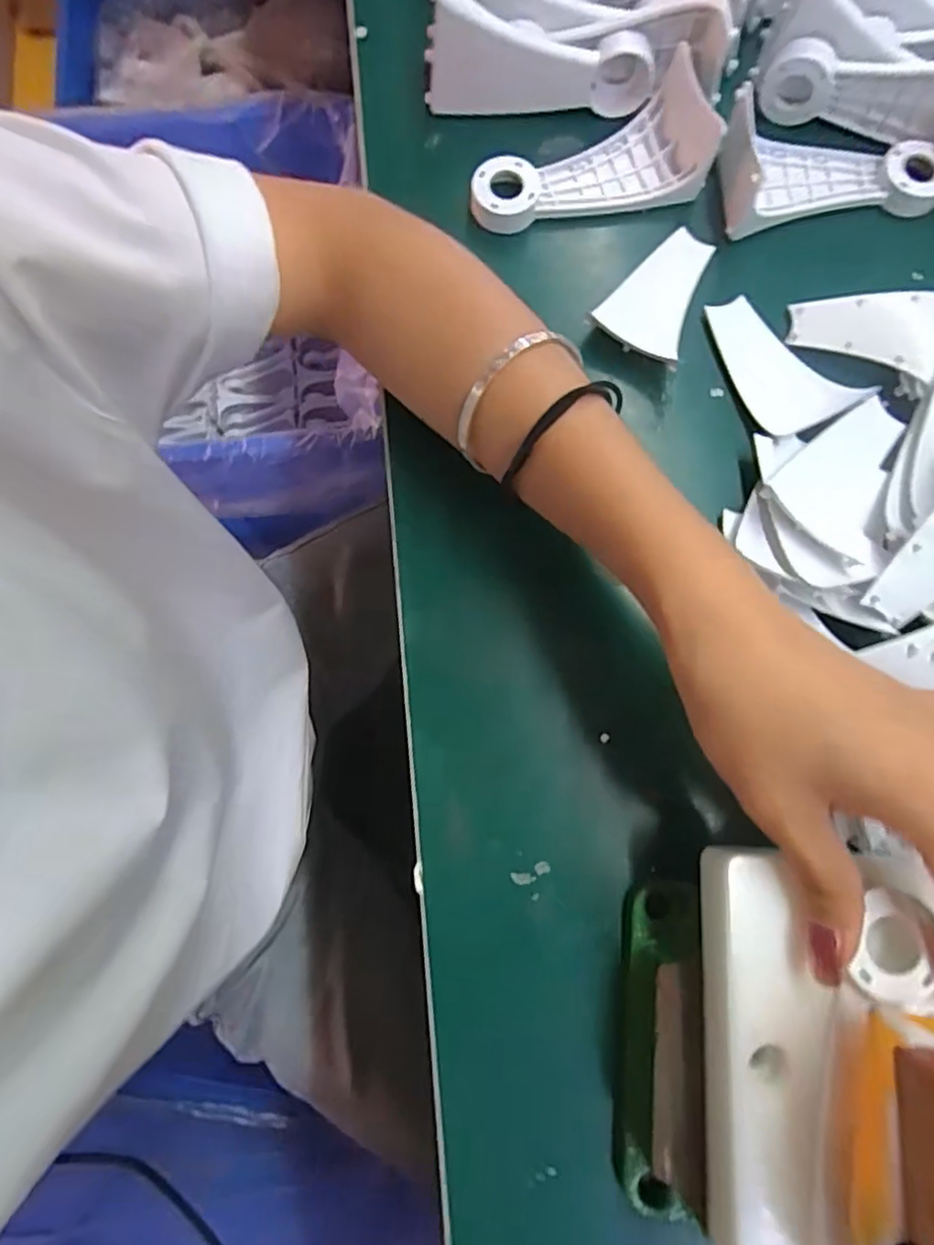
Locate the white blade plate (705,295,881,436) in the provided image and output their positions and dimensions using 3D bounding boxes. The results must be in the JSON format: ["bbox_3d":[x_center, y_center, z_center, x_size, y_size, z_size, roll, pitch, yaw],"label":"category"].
[{"bbox_3d":[0.143,-0.119,0.312,0.046,0.010,0.081,-43,73,-6],"label":"white blade plate"}]

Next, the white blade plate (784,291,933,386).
[{"bbox_3d":[0.194,-0.139,0.307,0.075,0.009,0.039,14,79,20],"label":"white blade plate"}]

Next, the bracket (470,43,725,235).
[{"bbox_3d":[0.059,-0.235,0.320,0.116,0.032,0.050,-12,77,-3],"label":"bracket"}]

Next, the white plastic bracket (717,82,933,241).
[{"bbox_3d":[0.182,-0.228,0.317,0.122,0.036,0.050,-3,76,-1],"label":"white plastic bracket"}]

